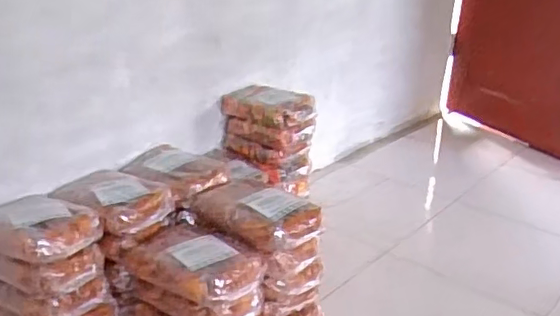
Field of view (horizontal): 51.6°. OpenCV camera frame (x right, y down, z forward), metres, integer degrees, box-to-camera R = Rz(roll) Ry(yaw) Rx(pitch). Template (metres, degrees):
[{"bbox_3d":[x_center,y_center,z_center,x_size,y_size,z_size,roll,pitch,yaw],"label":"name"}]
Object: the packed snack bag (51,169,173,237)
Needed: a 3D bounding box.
[{"bbox_3d":[-0.335,0.078,1.161,0.168,0.054,0.213,-18,29,-39],"label":"packed snack bag"}]

